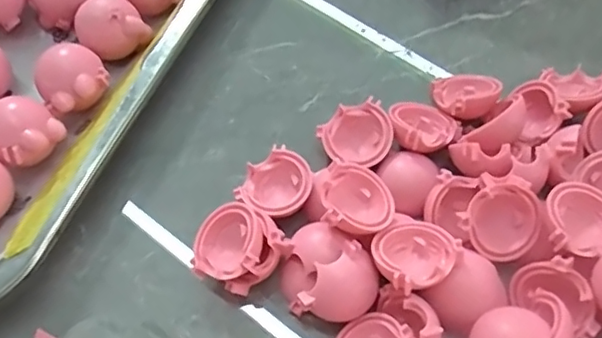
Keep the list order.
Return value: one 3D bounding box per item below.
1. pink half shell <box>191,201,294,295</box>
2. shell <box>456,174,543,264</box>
[{"bbox_3d":[-0.025,0.031,0.224,0.033,0.028,0.031,1,62,-1],"label":"pink half shell"},{"bbox_3d":[0.078,0.019,0.228,0.030,0.017,0.030,44,89,-6],"label":"shell"}]

